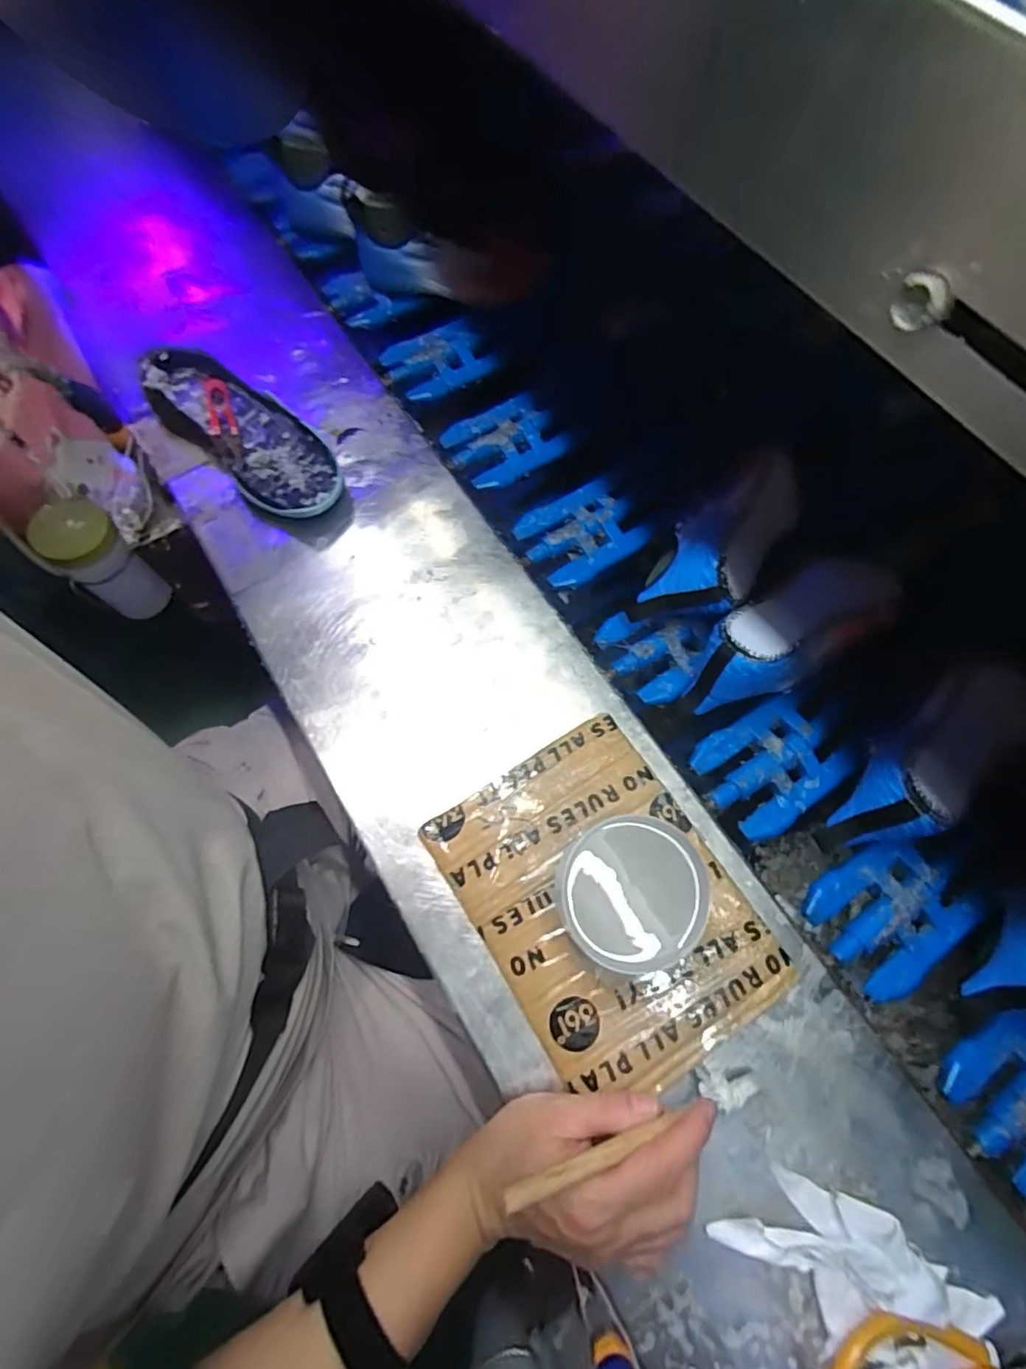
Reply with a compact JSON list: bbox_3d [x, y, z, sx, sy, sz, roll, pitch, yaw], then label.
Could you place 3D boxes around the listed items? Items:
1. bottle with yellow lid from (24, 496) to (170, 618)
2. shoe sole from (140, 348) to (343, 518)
[{"bbox_3d":[-0.446,-0.133,0.643,0.078,0.155,0.073,-1,75,2],"label":"bottle with yellow lid"},{"bbox_3d":[-0.253,-0.239,0.550,0.238,0.040,0.094,42,80,12],"label":"shoe sole"}]

